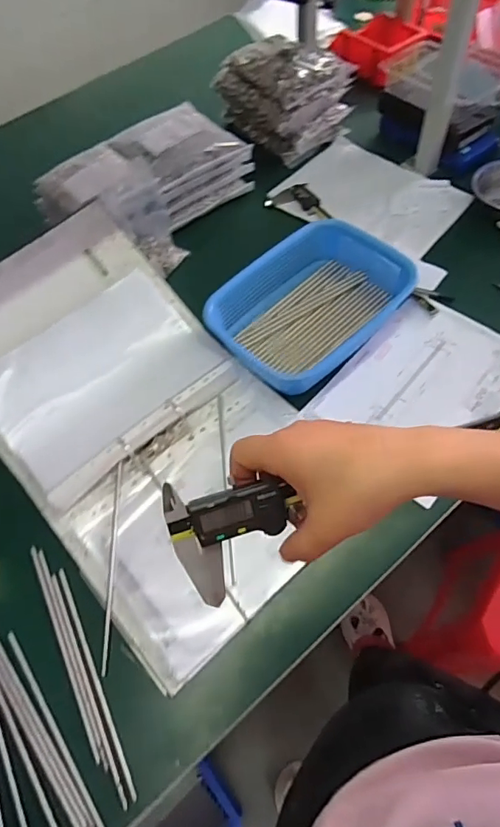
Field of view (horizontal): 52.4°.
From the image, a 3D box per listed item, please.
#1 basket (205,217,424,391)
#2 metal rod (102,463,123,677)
[{"bbox_3d":[0.090,-0.163,0.753,0.271,0.066,0.191,-38,63,-17],"label":"basket"},{"bbox_3d":[-0.168,0.179,0.623,0.008,0.005,0.249,-4,59,2],"label":"metal rod"}]

